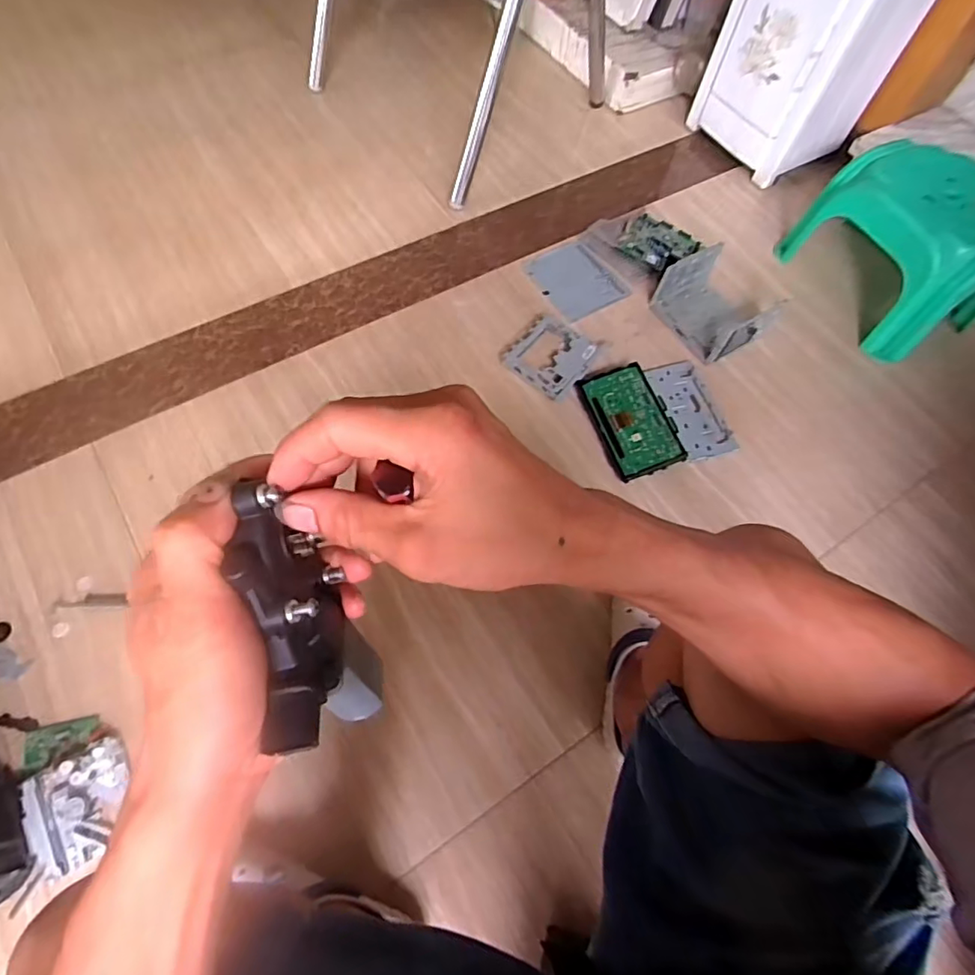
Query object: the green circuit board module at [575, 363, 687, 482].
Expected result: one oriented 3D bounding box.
[{"bbox_3d":[0.253,-0.120,0.966,0.132,0.024,0.205,-16,67,-10],"label":"green circuit board module"}]

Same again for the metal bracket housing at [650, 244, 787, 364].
[{"bbox_3d":[0.425,-0.347,1.042,0.158,0.082,0.182,-30,70,-15],"label":"metal bracket housing"}]

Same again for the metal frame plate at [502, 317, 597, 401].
[{"bbox_3d":[0.118,-0.238,1.014,0.135,0.019,0.136,42,70,16],"label":"metal frame plate"}]

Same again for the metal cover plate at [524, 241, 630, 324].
[{"bbox_3d":[0.181,-0.416,1.115,0.138,0.017,0.170,-27,69,-14],"label":"metal cover plate"}]

